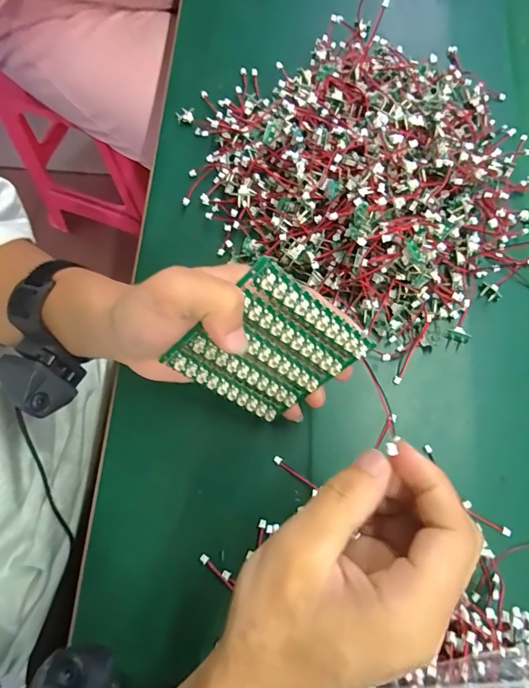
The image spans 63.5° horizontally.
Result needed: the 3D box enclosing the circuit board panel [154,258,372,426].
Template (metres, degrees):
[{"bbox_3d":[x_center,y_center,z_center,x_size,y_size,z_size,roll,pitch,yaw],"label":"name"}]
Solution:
[{"bbox_3d":[0.002,0.005,0.233,0.077,0.083,0.006,34,32,-26],"label":"circuit board panel"}]

